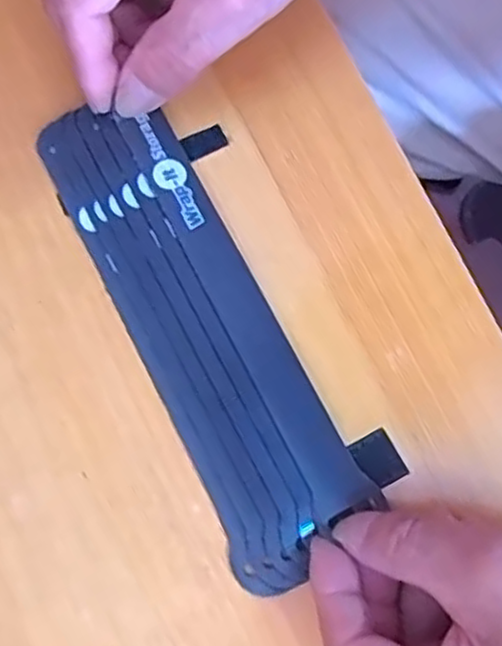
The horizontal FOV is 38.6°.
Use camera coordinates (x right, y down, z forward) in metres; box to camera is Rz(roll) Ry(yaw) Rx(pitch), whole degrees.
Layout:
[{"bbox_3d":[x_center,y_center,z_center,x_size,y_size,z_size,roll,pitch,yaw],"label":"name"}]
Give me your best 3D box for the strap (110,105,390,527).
[{"bbox_3d":[-0.005,-0.006,0.273,0.022,0.005,0.169,-27,81,-12],"label":"strap"}]

